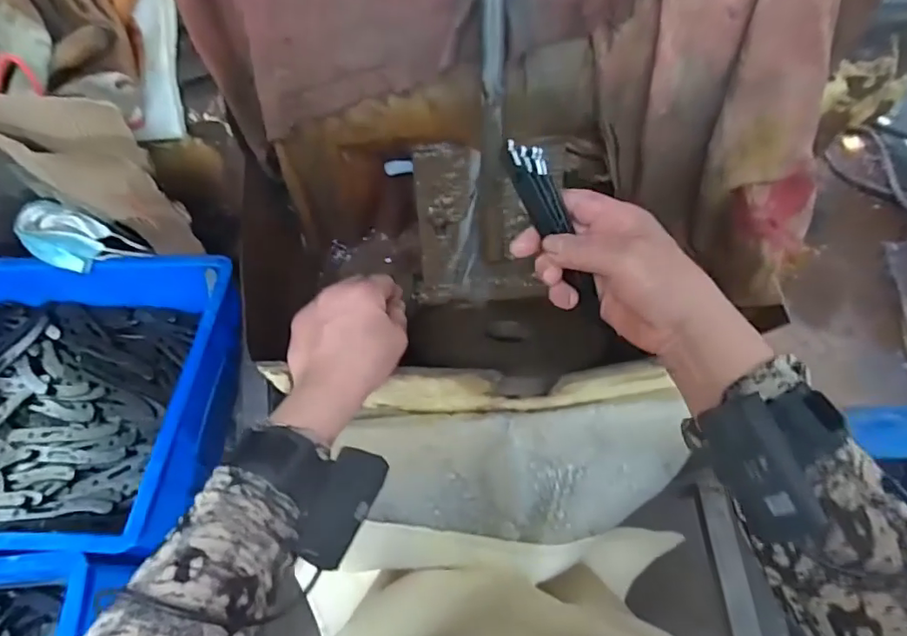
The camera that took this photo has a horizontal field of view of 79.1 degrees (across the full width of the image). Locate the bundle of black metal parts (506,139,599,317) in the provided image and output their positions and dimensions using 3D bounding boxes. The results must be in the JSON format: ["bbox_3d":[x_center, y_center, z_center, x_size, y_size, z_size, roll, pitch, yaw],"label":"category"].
[{"bbox_3d":[0.069,-0.063,0.380,0.026,0.006,0.126,-23,88,20],"label":"bundle of black metal parts"}]

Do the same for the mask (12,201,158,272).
[{"bbox_3d":[-0.388,-0.078,0.579,0.022,0.116,0.059,-6,71,46],"label":"mask"}]

